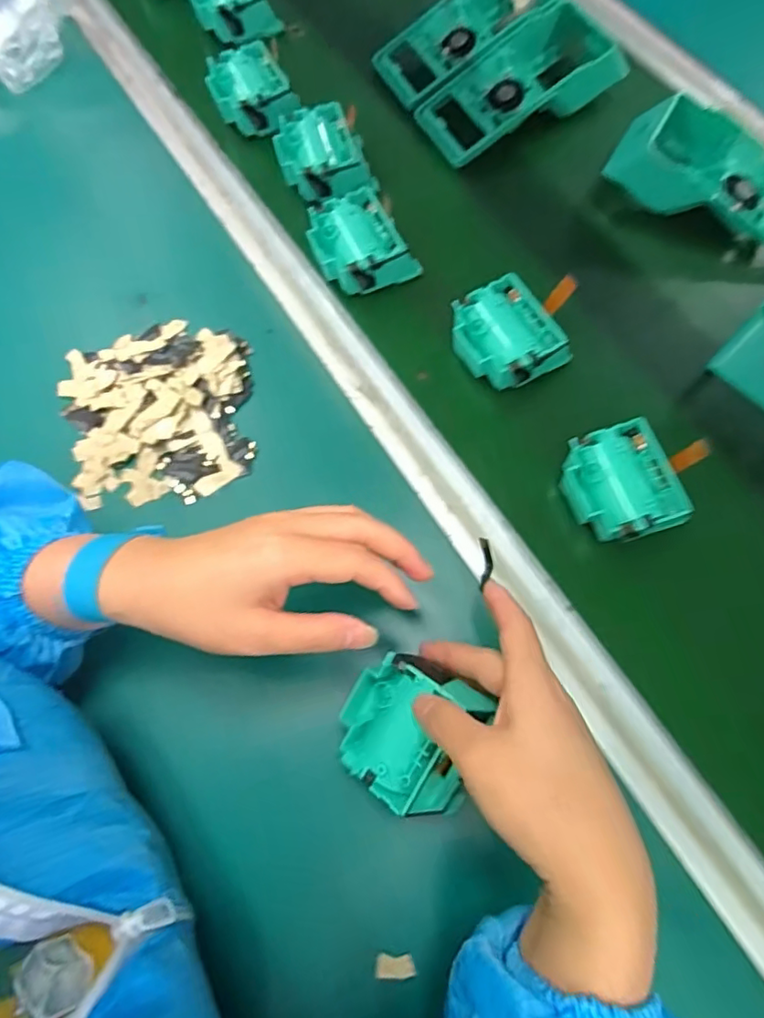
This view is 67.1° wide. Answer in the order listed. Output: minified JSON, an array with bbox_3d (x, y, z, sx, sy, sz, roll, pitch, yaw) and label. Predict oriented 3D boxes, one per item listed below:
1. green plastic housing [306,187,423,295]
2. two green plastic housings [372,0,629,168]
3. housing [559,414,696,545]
[{"bbox_3d":[-0.019,-0.219,0.481,0.076,0.038,0.076,-23,66,-3],"label":"green plastic housing"},{"bbox_3d":[0.107,-0.432,0.549,0.189,0.051,0.166,-29,71,-9],"label":"two green plastic housings"},{"bbox_3d":[0.164,-0.013,0.403,0.068,0.042,0.075,-19,66,-2],"label":"housing"}]

